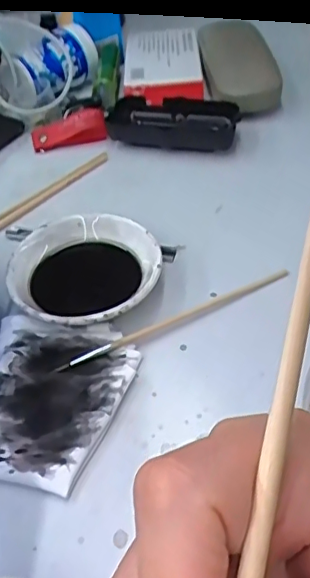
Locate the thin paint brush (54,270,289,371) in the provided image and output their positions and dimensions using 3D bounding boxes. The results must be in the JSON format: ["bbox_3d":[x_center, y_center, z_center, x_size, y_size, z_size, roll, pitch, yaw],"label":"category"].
[{"bbox_3d":[0.017,0.015,0.340,0.159,0.009,0.008,-24,49,-17],"label":"thin paint brush"}]

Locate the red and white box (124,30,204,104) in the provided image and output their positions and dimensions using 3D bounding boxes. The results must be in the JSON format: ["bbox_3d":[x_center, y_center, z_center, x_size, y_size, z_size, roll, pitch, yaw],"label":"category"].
[{"bbox_3d":[0.007,-0.214,0.531,0.070,0.020,0.119,-4,46,2],"label":"red and white box"}]

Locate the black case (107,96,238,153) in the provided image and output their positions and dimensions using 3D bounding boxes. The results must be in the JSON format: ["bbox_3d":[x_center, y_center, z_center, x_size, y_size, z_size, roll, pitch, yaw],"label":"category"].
[{"bbox_3d":[0.016,-0.140,0.472,0.108,0.022,0.059,11,48,15],"label":"black case"}]

